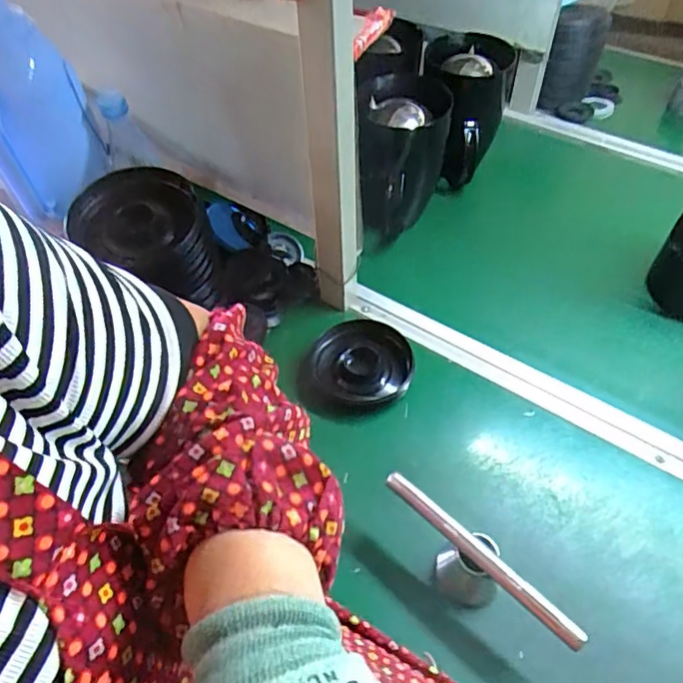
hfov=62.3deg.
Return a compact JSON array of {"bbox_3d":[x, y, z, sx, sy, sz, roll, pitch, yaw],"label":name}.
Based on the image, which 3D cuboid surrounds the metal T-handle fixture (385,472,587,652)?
[{"bbox_3d":[0.115,0.205,0.508,0.201,0.071,0.042,34,59,26],"label":"metal T-handle fixture"}]

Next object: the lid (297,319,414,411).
[{"bbox_3d":[0.018,0.025,0.667,0.128,0.028,0.123,-1,50,1],"label":"lid"}]

